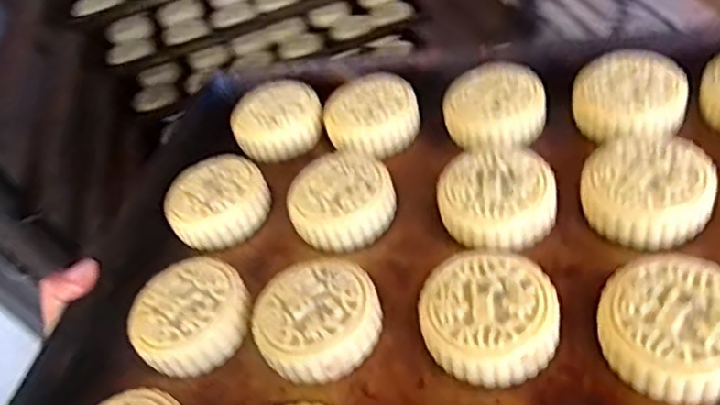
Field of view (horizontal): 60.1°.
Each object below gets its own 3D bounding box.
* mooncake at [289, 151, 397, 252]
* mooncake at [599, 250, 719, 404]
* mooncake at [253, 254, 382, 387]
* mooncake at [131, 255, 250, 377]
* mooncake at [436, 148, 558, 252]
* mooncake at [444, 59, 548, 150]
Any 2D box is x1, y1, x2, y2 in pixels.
[{"bbox_3d":[-0.013,-0.003,0.429,0.069,0.028,0.076,-18,50,-9],"label":"mooncake"},{"bbox_3d":[0.156,0.058,0.305,0.068,0.027,0.072,-3,50,4],"label":"mooncake"},{"bbox_3d":[-0.024,0.067,0.361,0.069,0.032,0.071,-3,50,4],"label":"mooncake"},{"bbox_3d":[-0.103,0.068,0.381,0.067,0.026,0.068,-3,50,4],"label":"mooncake"},{"bbox_3d":[0.086,0.001,0.396,0.071,0.037,0.069,4,51,10],"label":"mooncake"},{"bbox_3d":[0.099,-0.072,0.461,0.069,0.023,0.079,-10,50,-1],"label":"mooncake"}]

